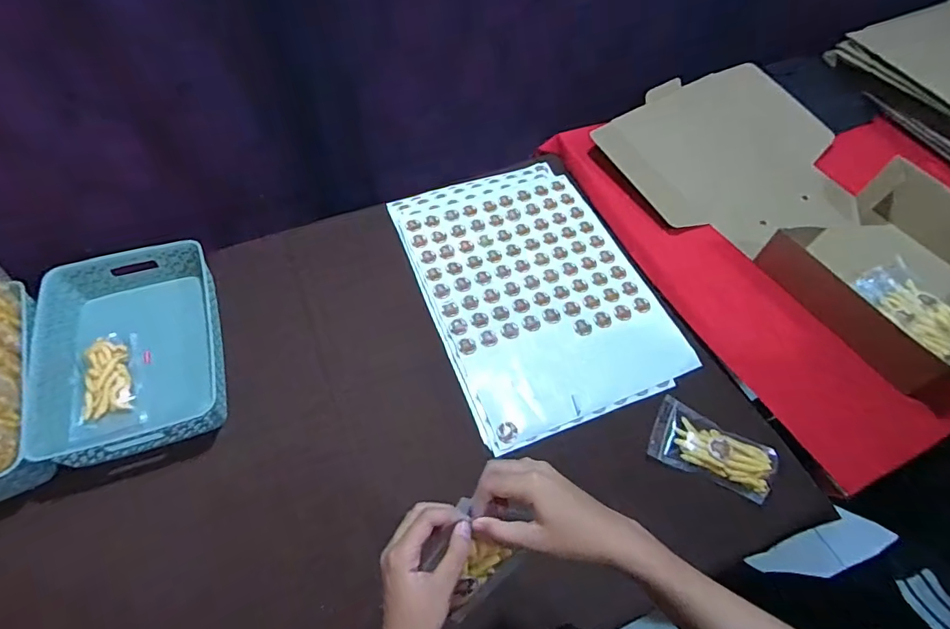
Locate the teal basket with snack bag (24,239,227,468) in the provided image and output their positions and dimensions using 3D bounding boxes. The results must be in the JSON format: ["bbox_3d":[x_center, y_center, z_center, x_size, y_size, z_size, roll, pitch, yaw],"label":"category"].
[{"bbox_3d":[-0.507,0.048,0.726,0.225,0.076,0.322,-15,62,-11],"label":"teal basket with snack bag"}]

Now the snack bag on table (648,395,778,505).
[{"bbox_3d":[0.342,0.190,0.692,0.166,0.030,0.087,23,62,10],"label":"snack bag on table"}]

